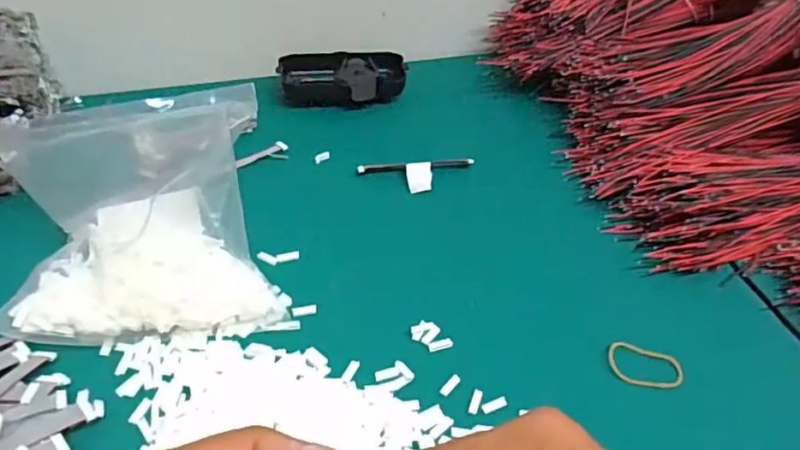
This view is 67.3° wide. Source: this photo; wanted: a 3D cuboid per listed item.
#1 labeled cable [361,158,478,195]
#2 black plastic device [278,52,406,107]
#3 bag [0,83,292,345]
[{"bbox_3d":[0.015,-0.038,0.453,0.088,0.008,0.028,-6,44,-9],"label":"labeled cable"},{"bbox_3d":[-0.049,-0.128,0.528,0.106,0.022,0.060,-4,44,-7],"label":"black plastic device"},{"bbox_3d":[-0.160,-0.017,0.364,0.159,0.070,0.155,-5,44,-9],"label":"bag"}]

